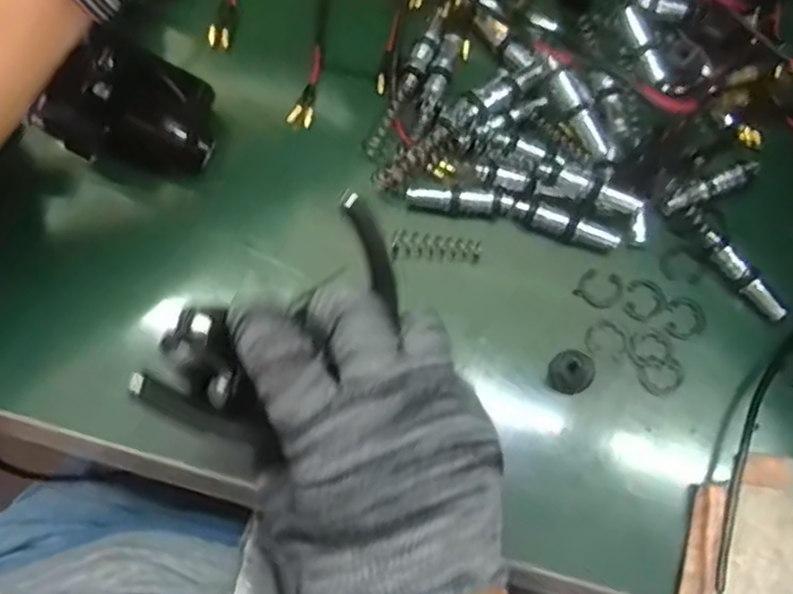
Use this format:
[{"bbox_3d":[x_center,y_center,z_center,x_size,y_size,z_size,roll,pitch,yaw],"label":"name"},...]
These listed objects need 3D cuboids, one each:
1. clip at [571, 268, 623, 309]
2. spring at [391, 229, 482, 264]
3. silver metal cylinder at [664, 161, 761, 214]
[{"bbox_3d":[0.096,-0.004,0.329,0.019,0.004,0.019,37,77,7],"label":"clip"},{"bbox_3d":[0.019,-0.024,0.331,0.041,0.009,0.009,5,75,-1],"label":"spring"},{"bbox_3d":[0.149,-0.052,0.334,0.047,0.008,0.010,-19,77,-7],"label":"silver metal cylinder"}]

